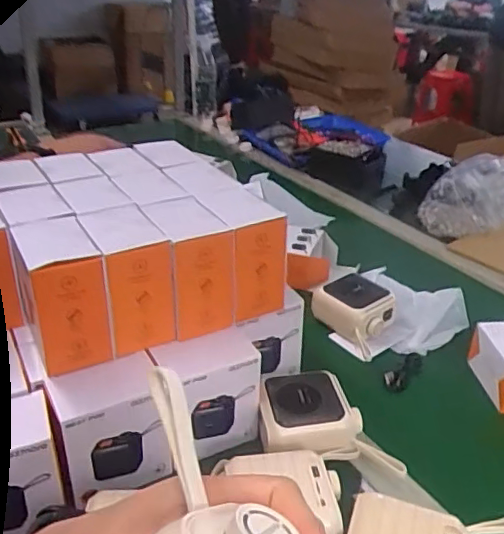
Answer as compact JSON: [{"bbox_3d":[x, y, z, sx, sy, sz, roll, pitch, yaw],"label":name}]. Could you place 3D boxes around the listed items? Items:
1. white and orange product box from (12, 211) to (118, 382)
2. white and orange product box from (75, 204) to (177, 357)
[{"bbox_3d":[-0.182,0.024,0.538,0.065,0.112,0.102,-17,33,-29],"label":"white and orange product box"},{"bbox_3d":[-0.126,0.009,0.564,0.063,0.106,0.105,-15,32,-26],"label":"white and orange product box"}]

